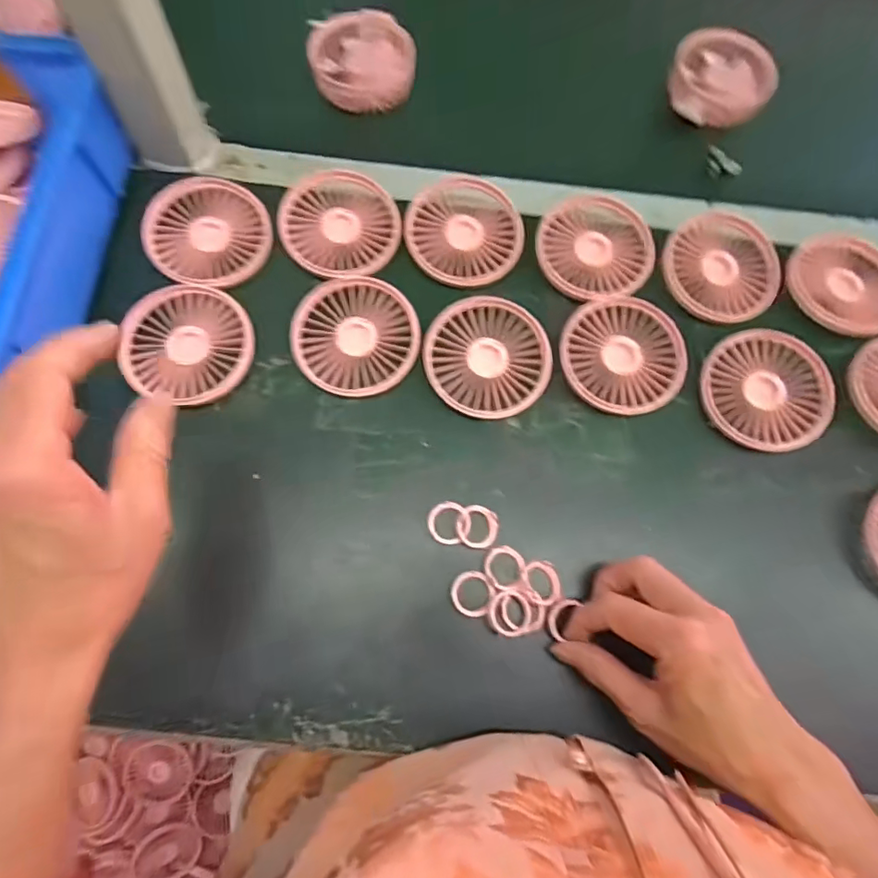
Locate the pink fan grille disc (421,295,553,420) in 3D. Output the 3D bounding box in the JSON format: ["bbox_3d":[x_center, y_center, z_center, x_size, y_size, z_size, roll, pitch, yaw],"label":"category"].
[{"bbox_3d":[0.034,-0.060,0.387,0.087,0.010,0.086,1,72,-4],"label":"pink fan grille disc"}]

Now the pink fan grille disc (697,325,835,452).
[{"bbox_3d":[0.236,-0.037,0.390,0.084,0.016,0.089,1,72,-4],"label":"pink fan grille disc"}]

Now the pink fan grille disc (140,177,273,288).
[{"bbox_3d":[-0.176,-0.157,0.407,0.098,0.011,0.086,43,74,10],"label":"pink fan grille disc"}]

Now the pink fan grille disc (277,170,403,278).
[{"bbox_3d":[-0.076,-0.166,0.414,0.086,0.012,0.092,1,72,-4],"label":"pink fan grille disc"}]

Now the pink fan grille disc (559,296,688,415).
[{"bbox_3d":[0.134,-0.063,0.395,0.088,0.010,0.086,1,72,-4],"label":"pink fan grille disc"}]

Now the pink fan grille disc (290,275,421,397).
[{"bbox_3d":[-0.059,-0.074,0.387,0.087,0.012,0.086,1,72,-4],"label":"pink fan grille disc"}]

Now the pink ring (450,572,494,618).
[{"bbox_3d":[0.021,0.099,0.345,0.027,0.004,0.027,1,72,-4],"label":"pink ring"}]

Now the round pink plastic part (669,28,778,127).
[{"bbox_3d":[0.254,-0.330,0.491,0.085,0.038,0.083,0,73,0],"label":"round pink plastic part"}]

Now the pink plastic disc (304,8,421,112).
[{"bbox_3d":[-0.069,-0.342,0.488,0.089,0.031,0.082,-13,73,-8],"label":"pink plastic disc"}]

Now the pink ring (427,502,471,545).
[{"bbox_3d":[0.007,0.056,0.358,0.028,0.007,0.028,1,72,-4],"label":"pink ring"}]

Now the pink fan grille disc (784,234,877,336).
[{"bbox_3d":[0.318,-0.120,0.412,0.081,0.014,0.082,1,72,-4],"label":"pink fan grille disc"}]

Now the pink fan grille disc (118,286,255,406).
[{"bbox_3d":[-0.175,-0.067,0.377,0.088,0.013,0.083,0,73,0],"label":"pink fan grille disc"}]

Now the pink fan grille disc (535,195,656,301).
[{"bbox_3d":[0.118,-0.149,0.417,0.086,0.009,0.090,1,72,-4],"label":"pink fan grille disc"}]

